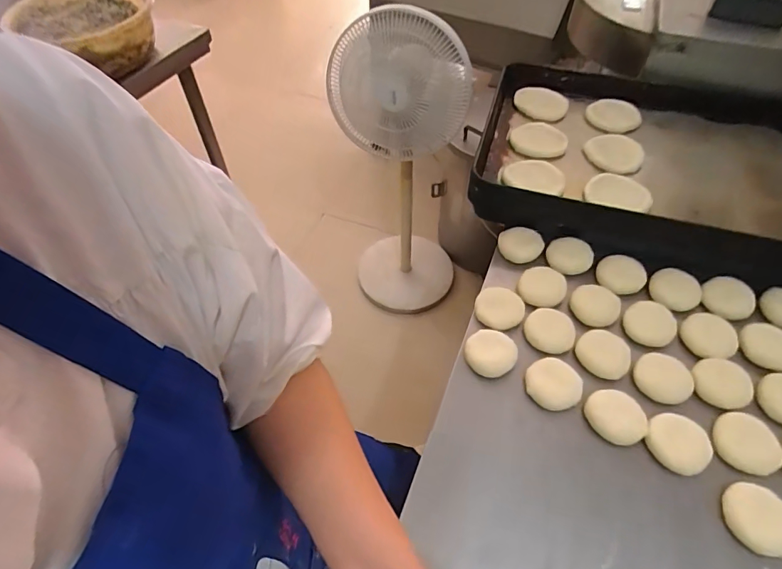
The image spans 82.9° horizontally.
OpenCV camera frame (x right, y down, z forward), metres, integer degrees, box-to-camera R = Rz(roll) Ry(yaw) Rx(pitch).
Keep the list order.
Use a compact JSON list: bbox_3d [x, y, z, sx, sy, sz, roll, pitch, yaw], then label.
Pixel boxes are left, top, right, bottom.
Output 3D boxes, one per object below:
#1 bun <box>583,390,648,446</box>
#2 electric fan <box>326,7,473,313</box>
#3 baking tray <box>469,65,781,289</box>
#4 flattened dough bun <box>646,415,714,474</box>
[{"bbox_3d":[0.279,0.161,0.544,0.061,0.017,0.068,-27,57,-19],"label":"bun"},{"bbox_3d":[0.039,-0.334,1.350,0.342,0.907,0.392,6,53,4],"label":"electric fan"},{"bbox_3d":[0.477,-0.222,0.783,0.596,0.085,0.426,15,54,11],"label":"baking tray"},{"bbox_3d":[0.339,0.187,0.523,0.060,0.022,0.066,0,53,0],"label":"flattened dough bun"}]

